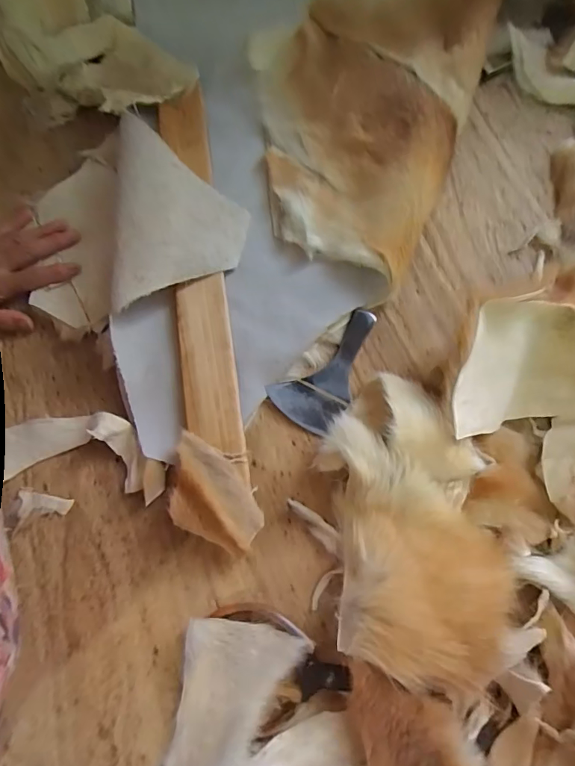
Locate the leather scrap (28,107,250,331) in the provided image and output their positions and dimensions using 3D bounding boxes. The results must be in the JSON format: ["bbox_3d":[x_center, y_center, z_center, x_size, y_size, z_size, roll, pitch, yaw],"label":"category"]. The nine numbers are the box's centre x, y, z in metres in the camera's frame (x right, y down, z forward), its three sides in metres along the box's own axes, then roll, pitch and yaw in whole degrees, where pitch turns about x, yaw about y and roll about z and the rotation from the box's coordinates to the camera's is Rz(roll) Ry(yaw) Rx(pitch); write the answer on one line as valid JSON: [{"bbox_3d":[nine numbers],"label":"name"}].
[{"bbox_3d":[-0.174,-0.154,0.472,0.211,0.054,0.207,38,79,11],"label":"leather scrap"}]

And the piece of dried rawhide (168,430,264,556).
[{"bbox_3d":[-0.063,0.097,0.402,0.092,0.011,0.074,21,77,9],"label":"piece of dried rawhide"}]

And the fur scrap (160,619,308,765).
[{"bbox_3d":[-0.062,0.277,0.366,0.090,0.030,0.173,22,77,9],"label":"fur scrap"}]

